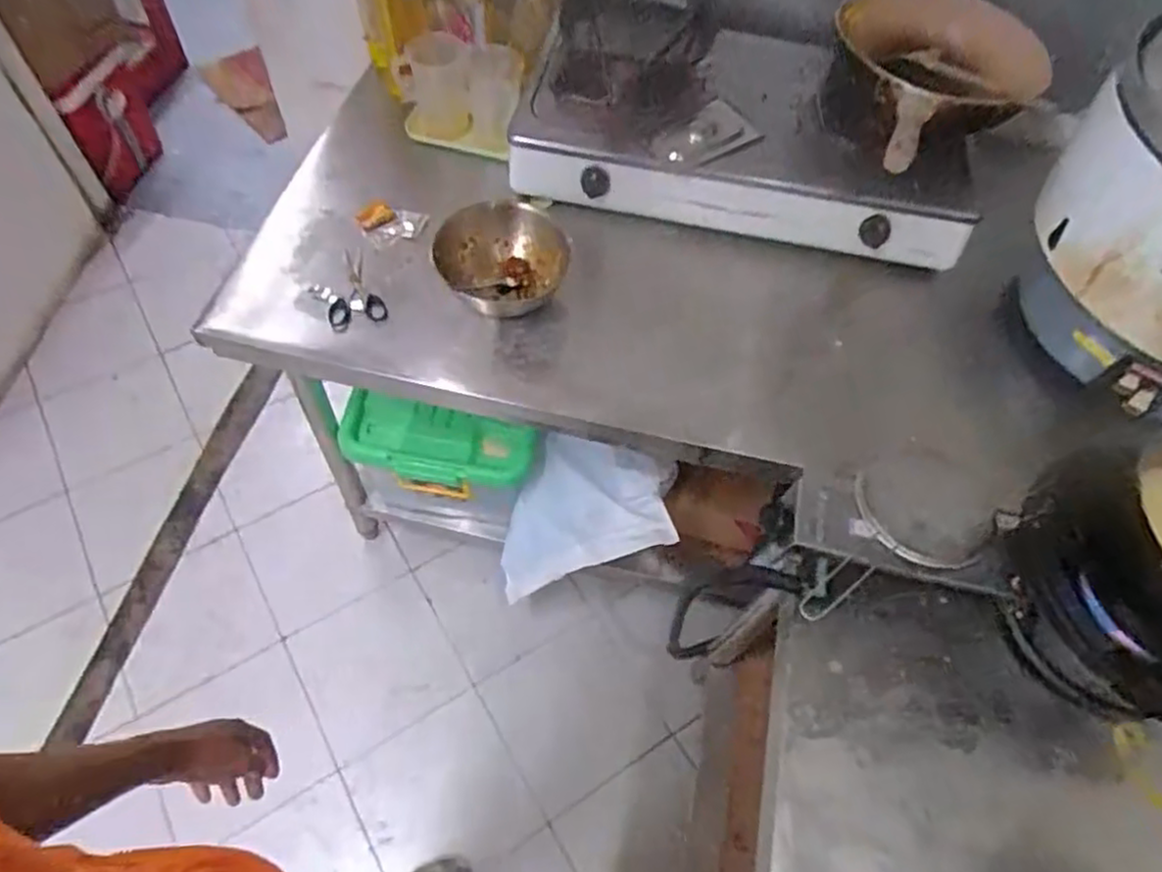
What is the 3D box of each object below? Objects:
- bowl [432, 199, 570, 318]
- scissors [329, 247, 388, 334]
[{"bbox_3d":[-0.112,-0.251,1.015,0.186,0.084,0.171,-28,64,-19],"label":"bowl"},{"bbox_3d":[-0.336,-0.213,1.023,0.081,0.019,0.152,-21,62,-16],"label":"scissors"}]

